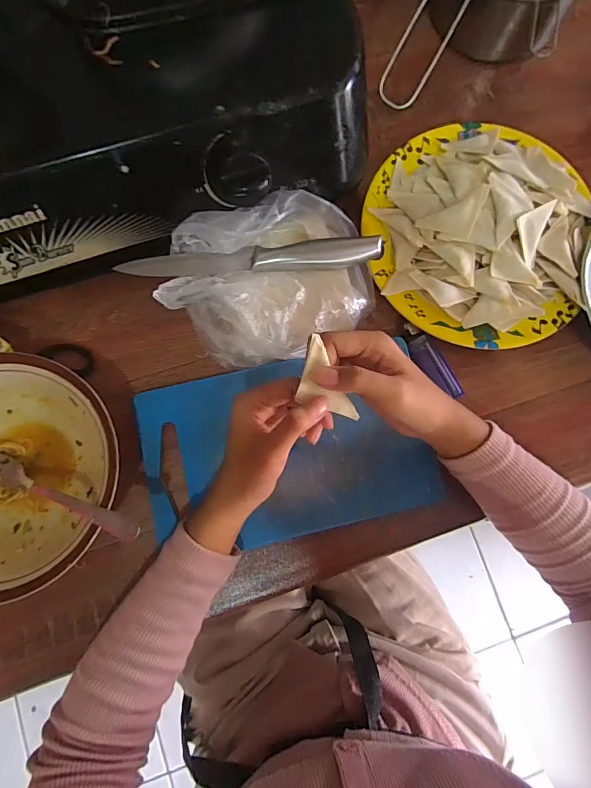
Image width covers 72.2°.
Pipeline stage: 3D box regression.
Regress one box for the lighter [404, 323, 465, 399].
[{"bbox_3d":[0.121,-0.029,0.363,0.020,0.008,0.077,-32,84,-5],"label":"lighter"}]

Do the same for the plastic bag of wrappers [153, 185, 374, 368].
[{"bbox_3d":[-0.020,-0.092,0.335,0.174,0.048,0.128,-10,83,-2],"label":"plastic bag of wrappers"}]

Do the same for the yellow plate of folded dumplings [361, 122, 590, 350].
[{"bbox_3d":[0.165,-0.153,0.361,0.196,0.034,0.210,0,82,-1],"label":"yellow plate of folded dumplings"}]

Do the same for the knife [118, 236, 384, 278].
[{"bbox_3d":[-0.036,-0.115,0.344,0.219,0.016,0.022,-5,83,-2],"label":"knife"}]

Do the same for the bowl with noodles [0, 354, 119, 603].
[{"bbox_3d":[-0.220,0.059,0.315,0.171,0.050,0.167,0,82,-1],"label":"bowl with noodles"}]

